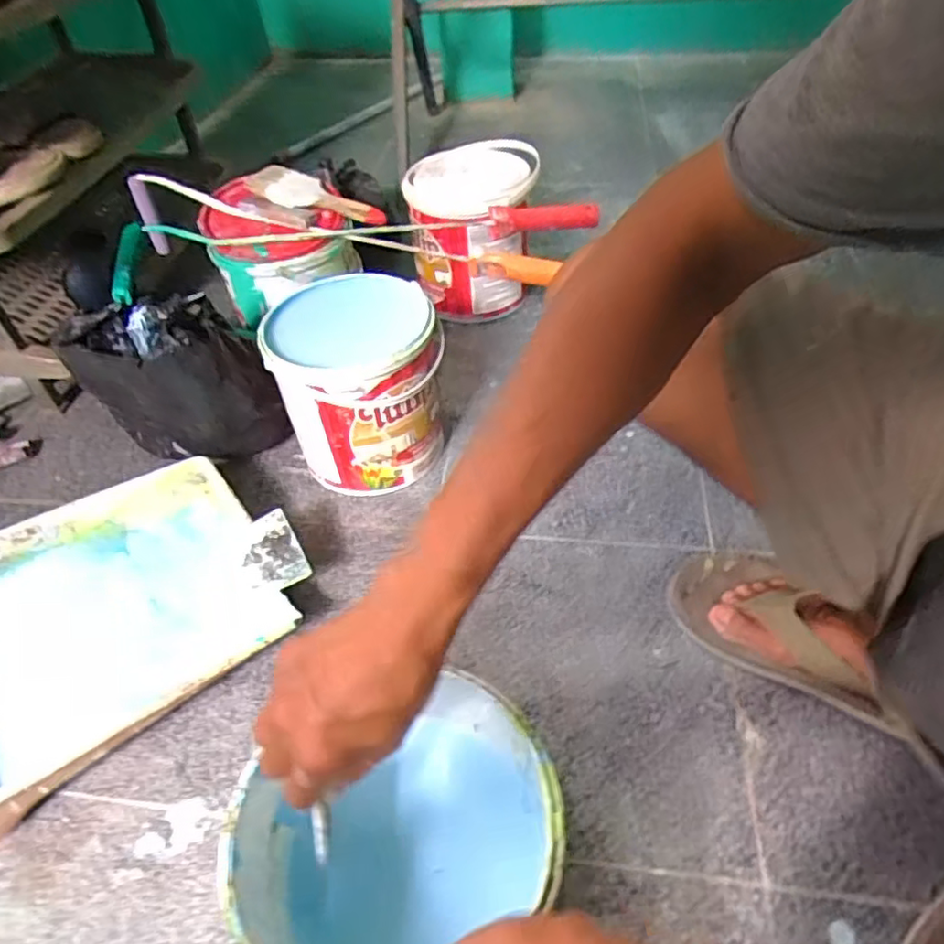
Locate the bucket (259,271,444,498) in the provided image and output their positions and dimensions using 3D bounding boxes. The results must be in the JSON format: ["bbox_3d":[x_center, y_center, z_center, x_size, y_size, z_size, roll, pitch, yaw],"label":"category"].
[{"bbox_3d":[-0.125,-0.093,0.726,0.170,0.192,0.161,-3,47,3],"label":"bucket"}]

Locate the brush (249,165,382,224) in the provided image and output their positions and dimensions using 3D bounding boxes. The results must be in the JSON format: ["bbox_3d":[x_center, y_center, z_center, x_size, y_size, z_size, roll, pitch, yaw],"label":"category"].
[{"bbox_3d":[-0.200,-0.361,0.824,0.192,0.021,0.064,20,51,6],"label":"brush"}]

